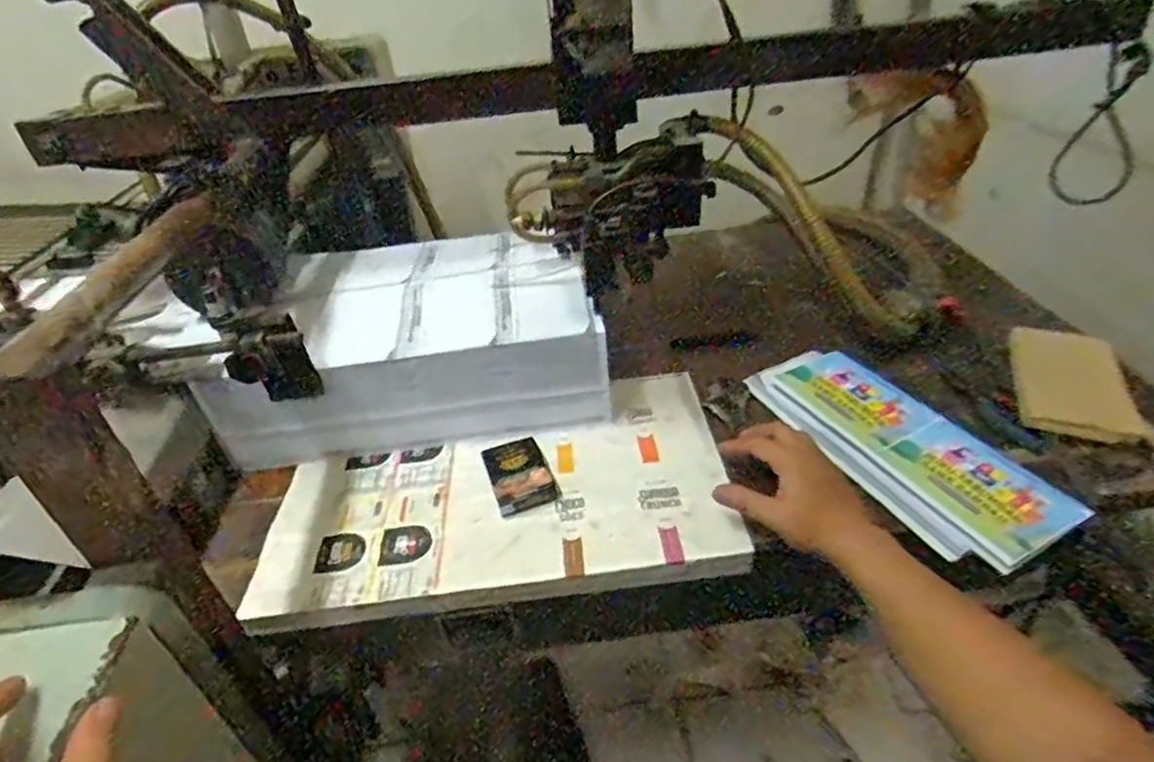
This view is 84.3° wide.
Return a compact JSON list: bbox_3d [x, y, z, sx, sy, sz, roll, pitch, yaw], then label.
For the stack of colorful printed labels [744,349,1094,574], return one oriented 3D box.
[{"bbox_3d":[0.339,0.062,0.690,0.135,0.034,0.341,-22,39,-20],"label":"stack of colorful printed labels"}]

